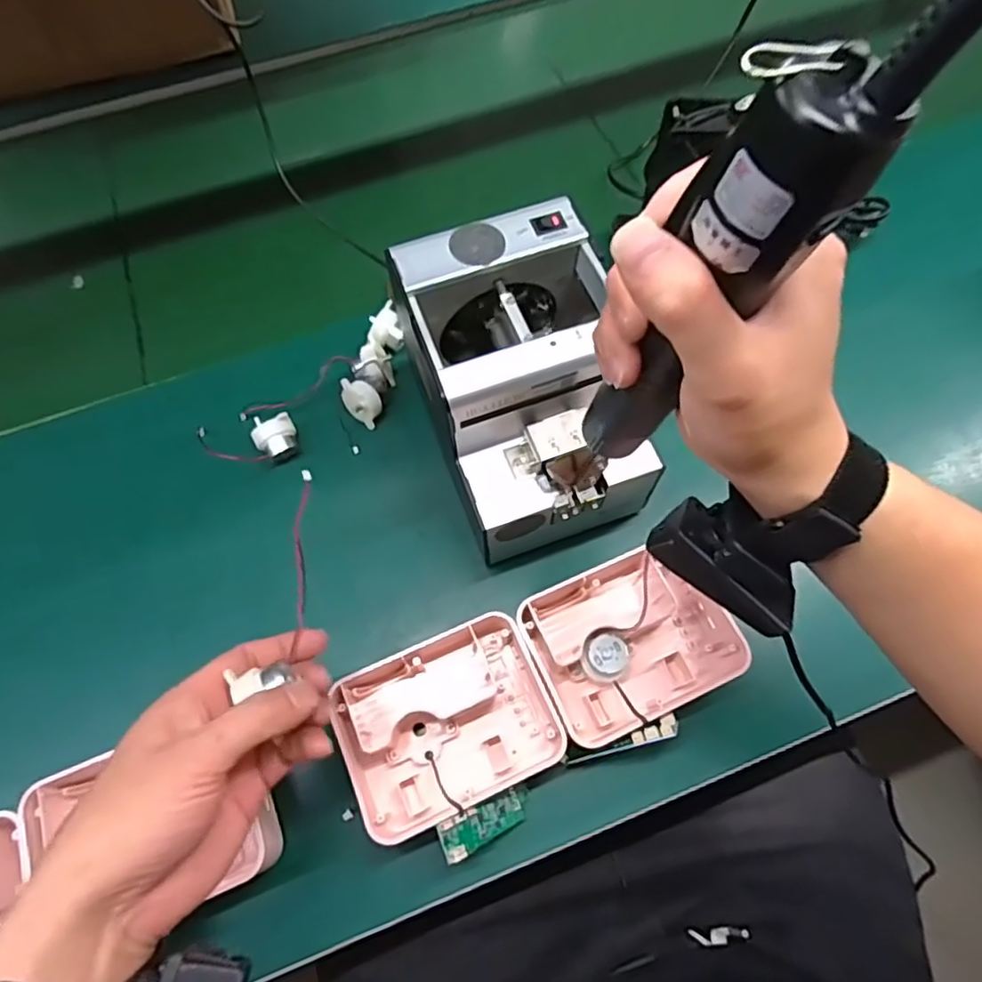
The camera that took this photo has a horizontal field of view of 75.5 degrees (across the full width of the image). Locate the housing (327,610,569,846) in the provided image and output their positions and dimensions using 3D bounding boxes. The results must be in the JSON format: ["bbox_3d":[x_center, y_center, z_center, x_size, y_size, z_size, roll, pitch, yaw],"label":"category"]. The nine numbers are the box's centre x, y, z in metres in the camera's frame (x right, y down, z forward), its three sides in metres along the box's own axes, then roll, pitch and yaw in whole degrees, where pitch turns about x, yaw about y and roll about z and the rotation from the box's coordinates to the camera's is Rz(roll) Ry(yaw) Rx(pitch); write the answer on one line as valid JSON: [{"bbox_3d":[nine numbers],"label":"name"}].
[{"bbox_3d":[-0.028,0.146,0.406,0.127,0.038,0.103,-23,66,-9],"label":"housing"}]

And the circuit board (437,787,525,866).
[{"bbox_3d":[-0.003,0.199,0.383,0.065,0.010,0.022,-4,59,-43],"label":"circuit board"}]

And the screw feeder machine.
[{"bbox_3d":[0.024,-0.071,0.427,0.134,0.132,0.175,-20,66,-8],"label":"screw feeder machine"}]

